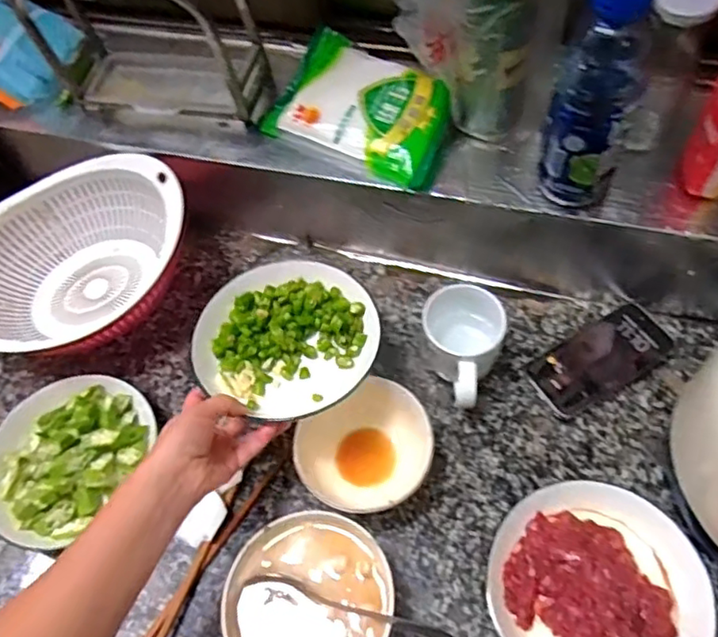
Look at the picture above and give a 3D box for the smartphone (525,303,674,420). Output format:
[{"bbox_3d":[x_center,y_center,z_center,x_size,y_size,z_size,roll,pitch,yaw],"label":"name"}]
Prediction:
[{"bbox_3d":[0.250,0.041,0.638,0.145,0.015,0.072,-33,64,-8],"label":"smartphone"}]

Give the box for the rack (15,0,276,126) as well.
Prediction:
[{"bbox_3d":[-0.231,-0.318,0.622,0.240,0.210,0.094,10,61,10],"label":"rack"}]

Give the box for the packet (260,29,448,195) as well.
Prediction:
[{"bbox_3d":[0.006,-0.233,0.665,0.207,0.046,0.128,27,65,19],"label":"packet"}]

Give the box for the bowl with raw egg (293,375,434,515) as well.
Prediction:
[{"bbox_3d":[0.006,0.127,0.585,0.122,0.068,0.114,-2,59,3],"label":"bowl with raw egg"}]

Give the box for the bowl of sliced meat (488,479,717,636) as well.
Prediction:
[{"bbox_3d":[0.199,0.227,0.520,0.167,0.044,0.169,-2,59,3],"label":"bowl of sliced meat"}]

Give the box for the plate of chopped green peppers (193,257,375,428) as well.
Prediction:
[{"bbox_3d":[-0.072,0.014,0.589,0.163,0.025,0.161,-2,59,3],"label":"plate of chopped green peppers"}]

